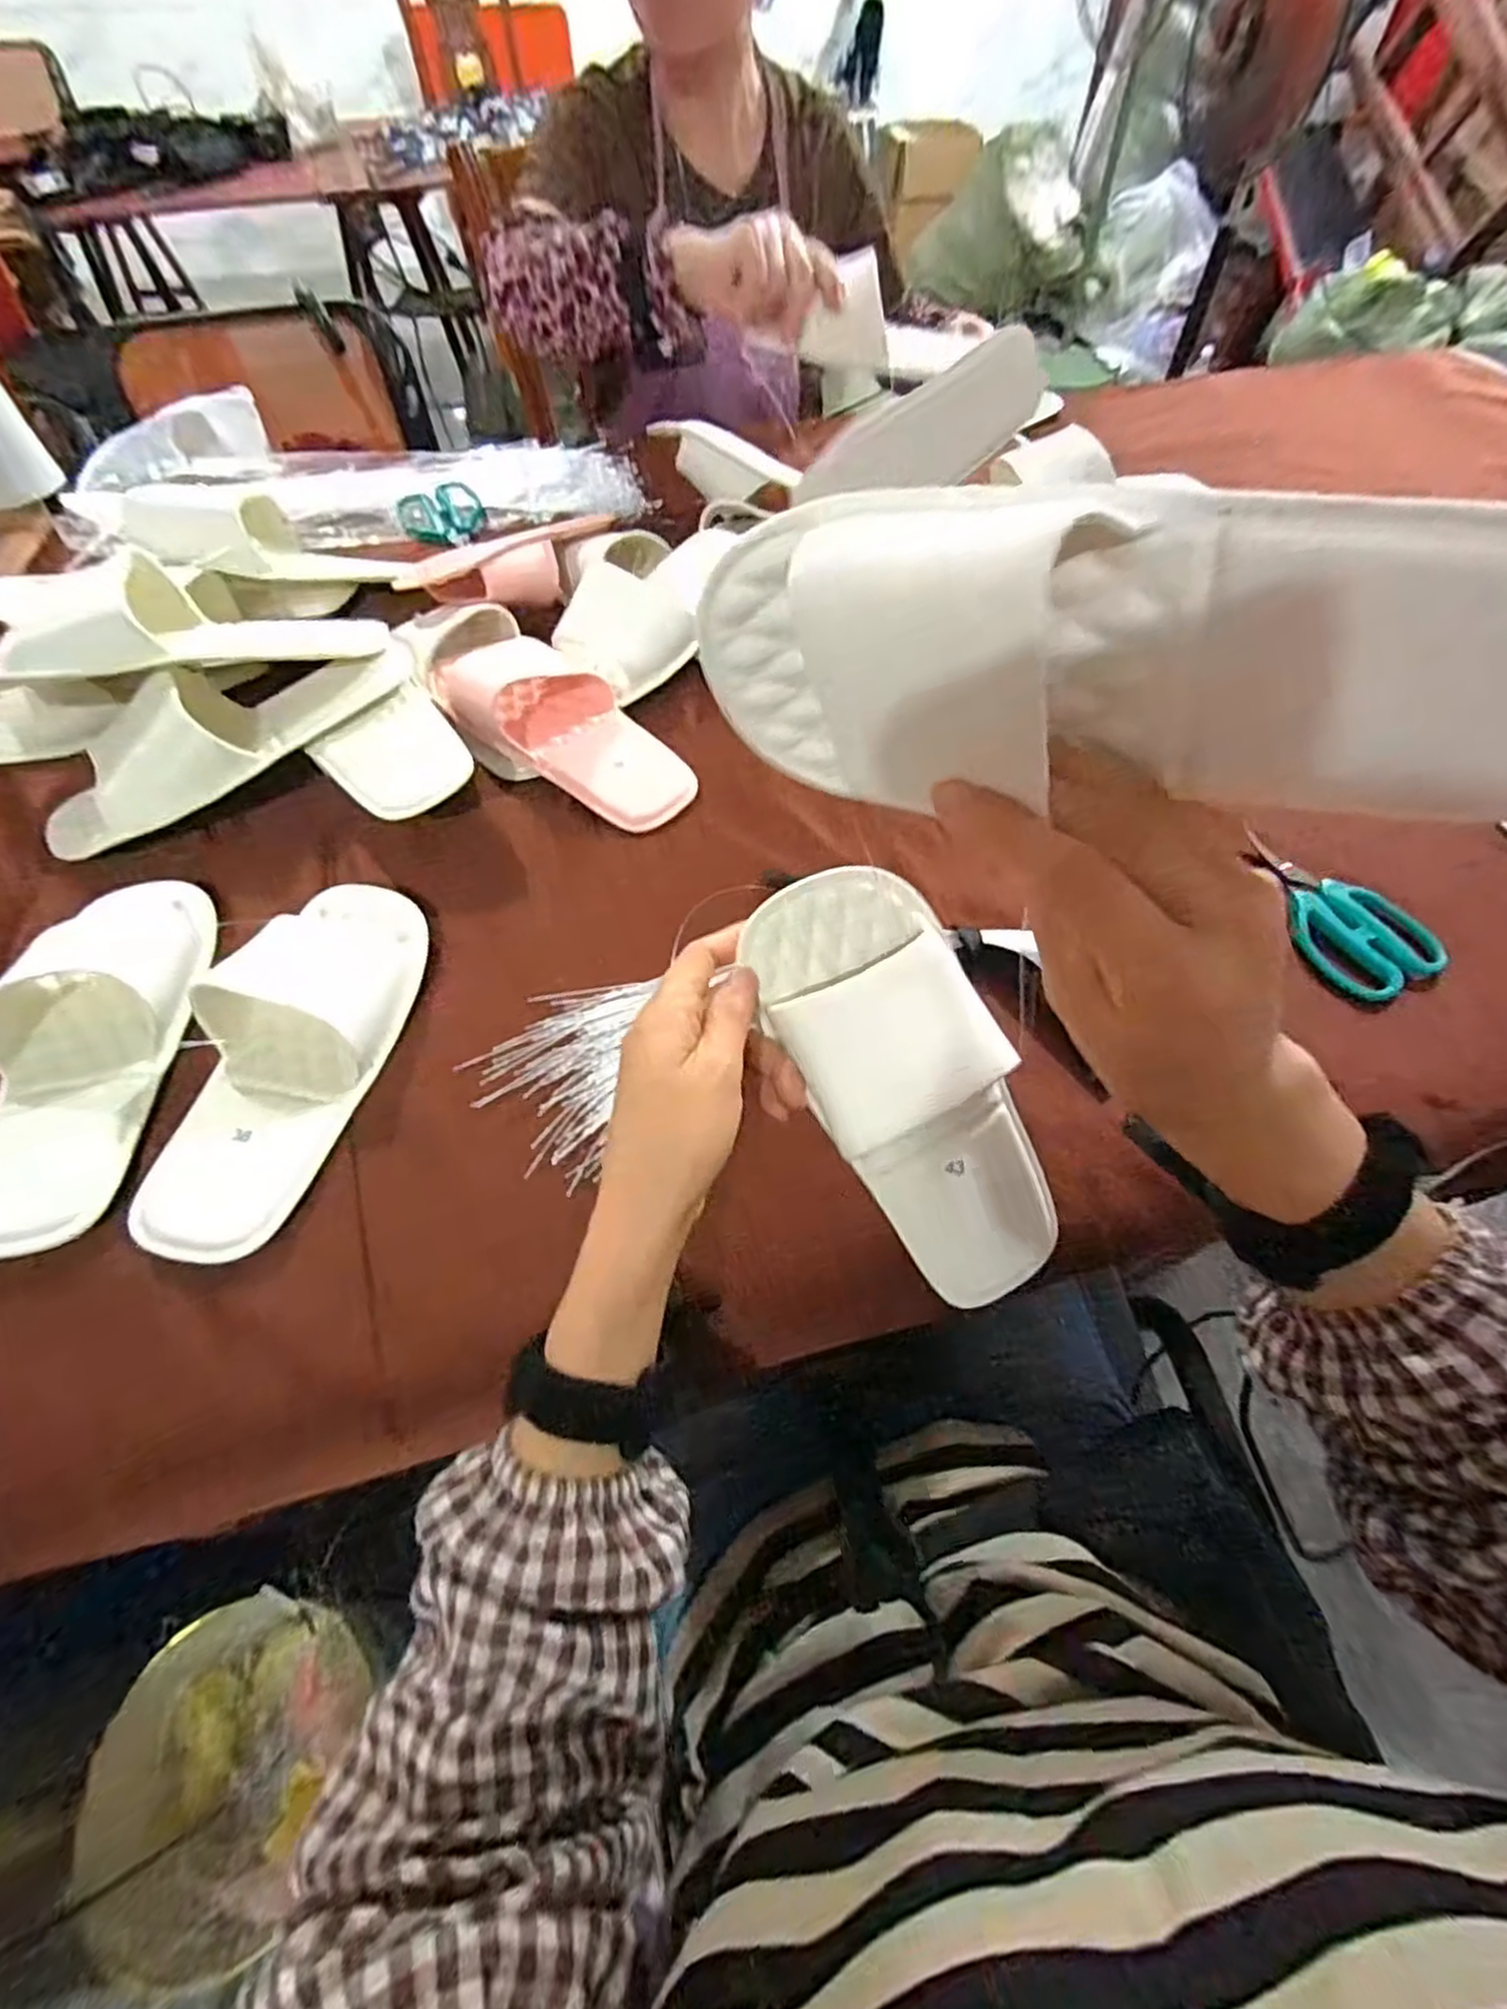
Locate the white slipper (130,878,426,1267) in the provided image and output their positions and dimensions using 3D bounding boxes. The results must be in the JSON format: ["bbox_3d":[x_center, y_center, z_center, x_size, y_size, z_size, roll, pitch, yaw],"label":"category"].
[{"bbox_3d":[-0.268,0.016,0.427,0.106,0.051,0.241,13,58,8],"label":"white slipper"}]

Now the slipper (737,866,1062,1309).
[{"bbox_3d":[0.078,0.045,0.352,0.090,0.060,0.228,-30,101,-6],"label":"slipper"}]

